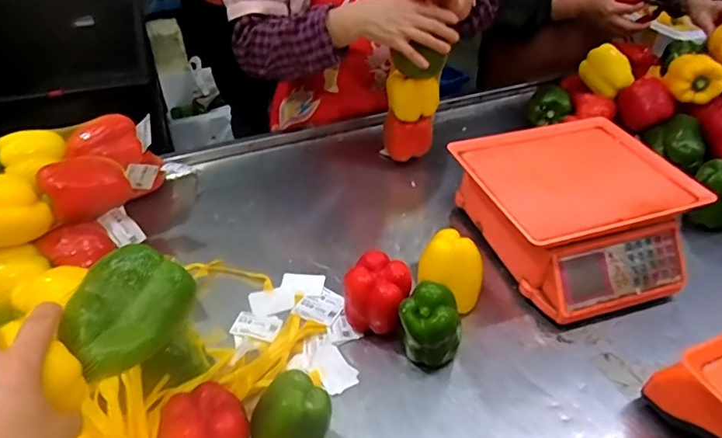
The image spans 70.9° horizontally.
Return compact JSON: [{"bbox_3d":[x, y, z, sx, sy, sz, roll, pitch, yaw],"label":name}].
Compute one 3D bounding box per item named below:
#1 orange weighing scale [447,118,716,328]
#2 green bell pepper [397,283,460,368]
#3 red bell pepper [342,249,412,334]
[{"bbox_3d":[0.314,-0.005,0.749,0.284,0.126,0.288,-14,45,-18],"label":"orange weighing scale"},{"bbox_3d":[0.085,0.130,0.613,0.074,0.100,0.067,15,43,13],"label":"green bell pepper"},{"bbox_3d":[0.019,0.100,0.650,0.079,0.091,0.072,2,42,-1],"label":"red bell pepper"}]

